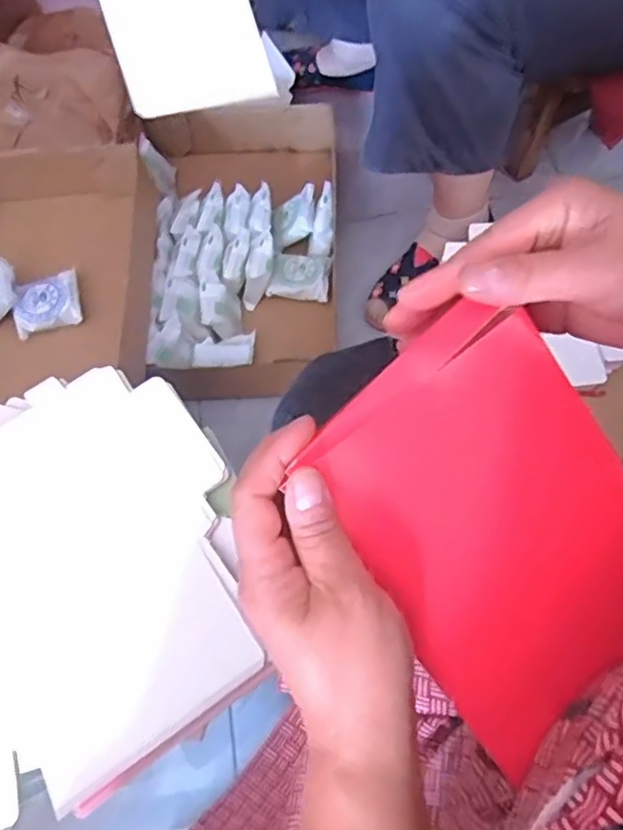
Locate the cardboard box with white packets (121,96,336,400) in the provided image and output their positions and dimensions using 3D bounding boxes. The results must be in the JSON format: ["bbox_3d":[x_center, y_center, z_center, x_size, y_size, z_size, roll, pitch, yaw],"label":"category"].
[{"bbox_3d":[-0.108,-0.244,0.949,0.280,0.186,0.453,0,66,3],"label":"cardboard box with white packets"}]

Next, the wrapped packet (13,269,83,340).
[{"bbox_3d":[-0.337,-0.144,0.839,0.079,0.028,0.071,-16,66,-4],"label":"wrapped packet"}]

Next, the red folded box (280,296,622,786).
[{"bbox_3d":[0.089,0.053,0.302,0.125,0.012,0.184,-37,104,-5],"label":"red folded box"}]

